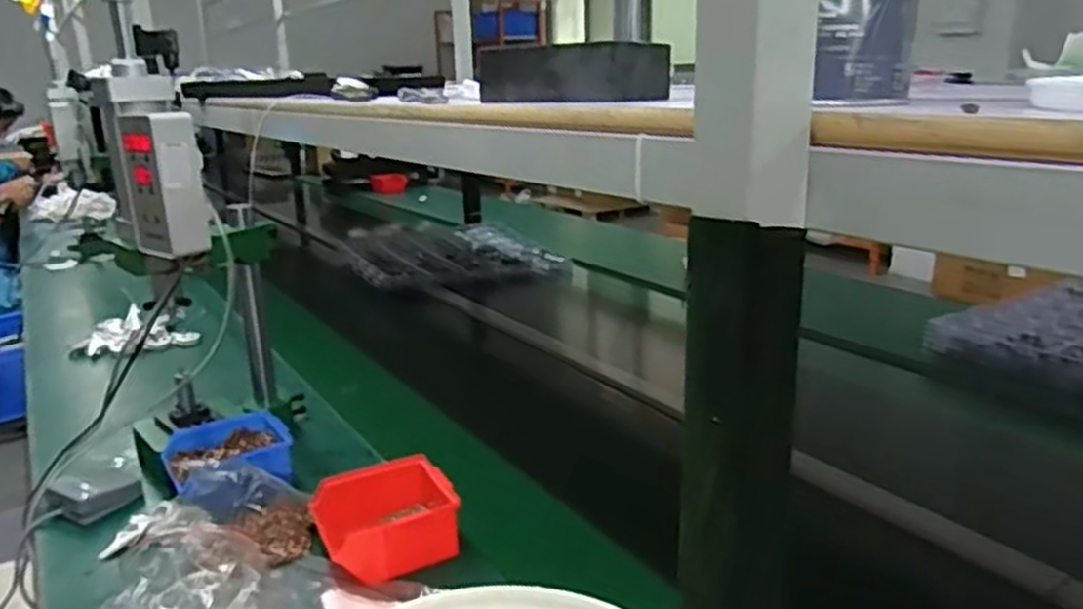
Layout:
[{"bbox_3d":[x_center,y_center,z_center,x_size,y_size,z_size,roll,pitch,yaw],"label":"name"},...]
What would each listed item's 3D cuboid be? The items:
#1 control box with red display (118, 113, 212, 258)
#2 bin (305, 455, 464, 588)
[{"bbox_3d":[-0.421,-0.134,0.876,0.101,0.147,0.059,13,23,42],"label":"control box with red display"},{"bbox_3d":[-0.164,0.223,0.822,0.135,0.057,0.134,-9,18,-20],"label":"bin"}]

